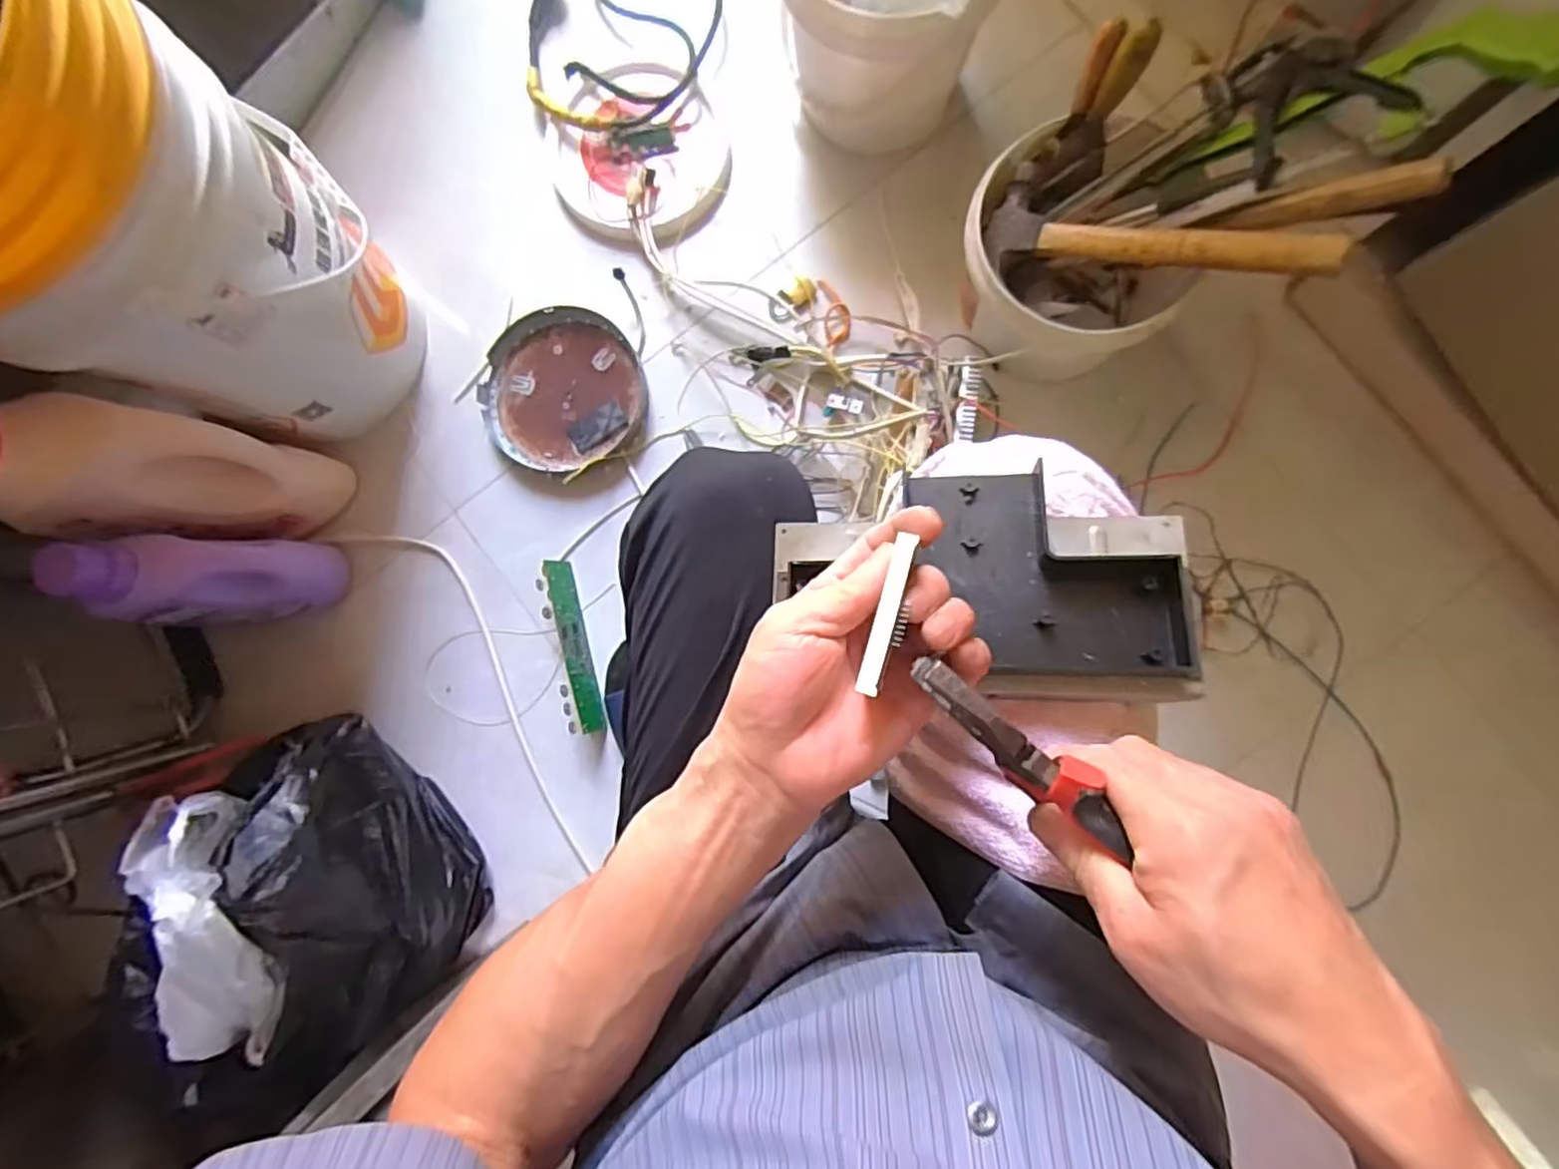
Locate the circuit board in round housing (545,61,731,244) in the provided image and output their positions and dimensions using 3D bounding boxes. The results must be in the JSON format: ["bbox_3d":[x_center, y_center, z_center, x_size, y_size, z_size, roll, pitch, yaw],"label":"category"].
[{"bbox_3d":[-0.173,-0.534,0.845,0.228,0.033,0.215,44,89,5],"label":"circuit board in round housing"}]

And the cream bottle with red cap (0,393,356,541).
[{"bbox_3d":[-0.607,-0.107,0.683,0.151,0.355,0.084,-20,86,1],"label":"cream bottle with red cap"}]

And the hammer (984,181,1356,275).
[{"bbox_3d":[0.341,-0.318,0.628,0.301,0.031,0.074,25,88,30],"label":"hammer"}]

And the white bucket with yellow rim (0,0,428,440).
[{"bbox_3d":[-0.572,-0.334,0.628,0.288,0.483,0.269,0,86,3],"label":"white bucket with yellow rim"}]

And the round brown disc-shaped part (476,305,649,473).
[{"bbox_3d":[-0.266,-0.241,0.845,0.204,0.019,0.195,0,86,3],"label":"round brown disc-shaped part"}]

